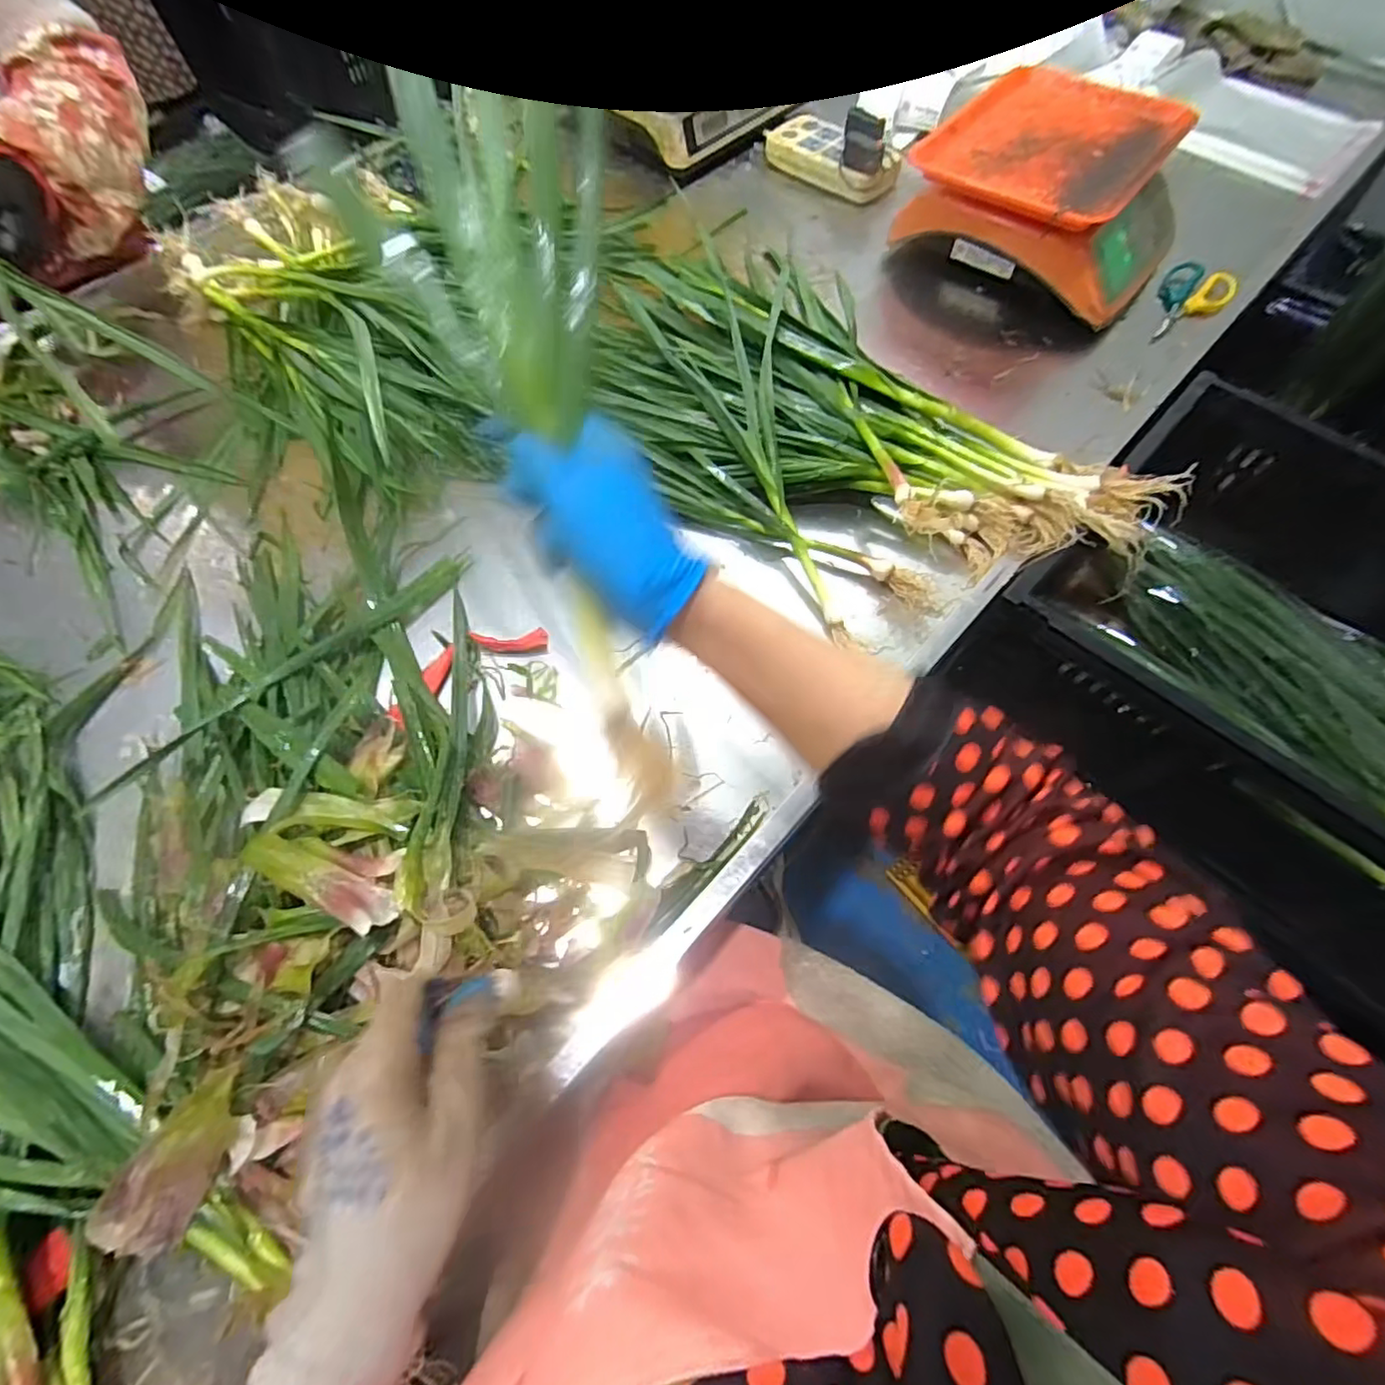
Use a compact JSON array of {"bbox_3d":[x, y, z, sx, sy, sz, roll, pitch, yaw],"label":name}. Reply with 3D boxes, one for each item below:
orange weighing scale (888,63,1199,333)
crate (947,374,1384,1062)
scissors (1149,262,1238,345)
[{"bbox_3d":[0.434,-0.599,0.765,0.285,0.103,0.290,36,70,17],"label":"orange weighing scale"},{"bbox_3d":[0.684,0.033,0.608,0.707,0.223,0.456,39,71,18],"label":"crate"},{"bbox_3d":[0.586,-0.461,0.752,0.074,0.016,0.154,32,69,15],"label":"scissors"}]

